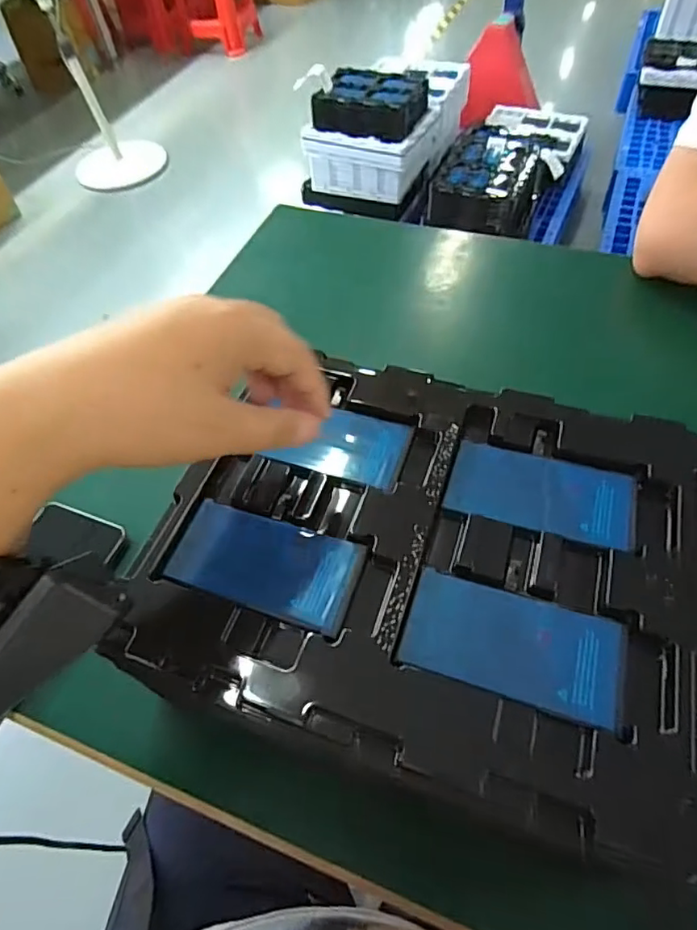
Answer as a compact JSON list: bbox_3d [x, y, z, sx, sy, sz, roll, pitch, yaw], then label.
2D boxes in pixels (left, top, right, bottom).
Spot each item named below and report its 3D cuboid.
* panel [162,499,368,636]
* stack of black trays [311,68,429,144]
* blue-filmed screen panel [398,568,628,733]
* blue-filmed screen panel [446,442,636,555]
[{"bbox_3d":[-0.043,0.050,0.280,0.096,0.004,0.049,14,58,14],"label":"panel"},{"bbox_3d":[0.065,-0.978,1.469,0.267,0.091,0.206,19,59,17],"label":"stack of black trays"},{"bbox_3d":[0.076,0.082,0.250,0.095,0.004,0.050,14,58,14],"label":"blue-filmed screen panel"},{"bbox_3d":[0.105,0.014,0.297,0.095,0.005,0.050,14,58,14],"label":"blue-filmed screen panel"}]

